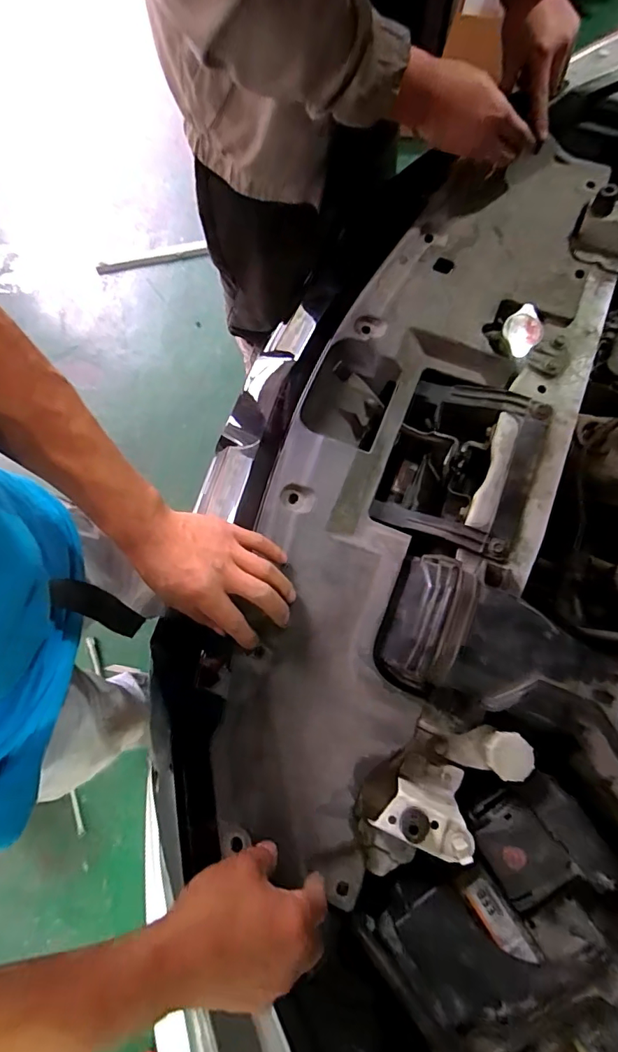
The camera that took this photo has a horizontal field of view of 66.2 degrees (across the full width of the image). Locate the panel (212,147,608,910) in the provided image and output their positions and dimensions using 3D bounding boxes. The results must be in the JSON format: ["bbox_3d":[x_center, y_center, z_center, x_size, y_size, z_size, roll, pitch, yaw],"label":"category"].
[{"bbox_3d":[0.095,-0.081,0.499,0.231,0.041,0.789,22,78,5],"label":"panel"}]

